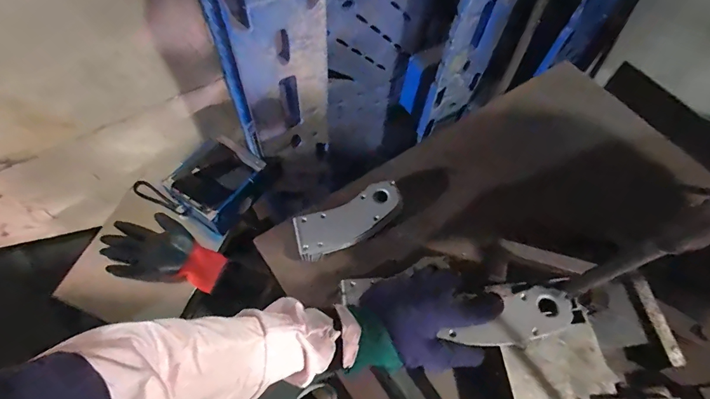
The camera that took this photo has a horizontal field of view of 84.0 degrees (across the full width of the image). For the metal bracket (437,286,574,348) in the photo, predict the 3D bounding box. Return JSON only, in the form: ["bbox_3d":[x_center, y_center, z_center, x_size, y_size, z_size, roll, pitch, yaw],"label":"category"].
[{"bbox_3d":[0.181,0.142,0.453,0.155,0.008,0.052,-17,65,-15],"label":"metal bracket"}]

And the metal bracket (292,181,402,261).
[{"bbox_3d":[-0.009,0.035,0.625,0.177,0.040,0.066,-24,65,-13],"label":"metal bracket"}]

